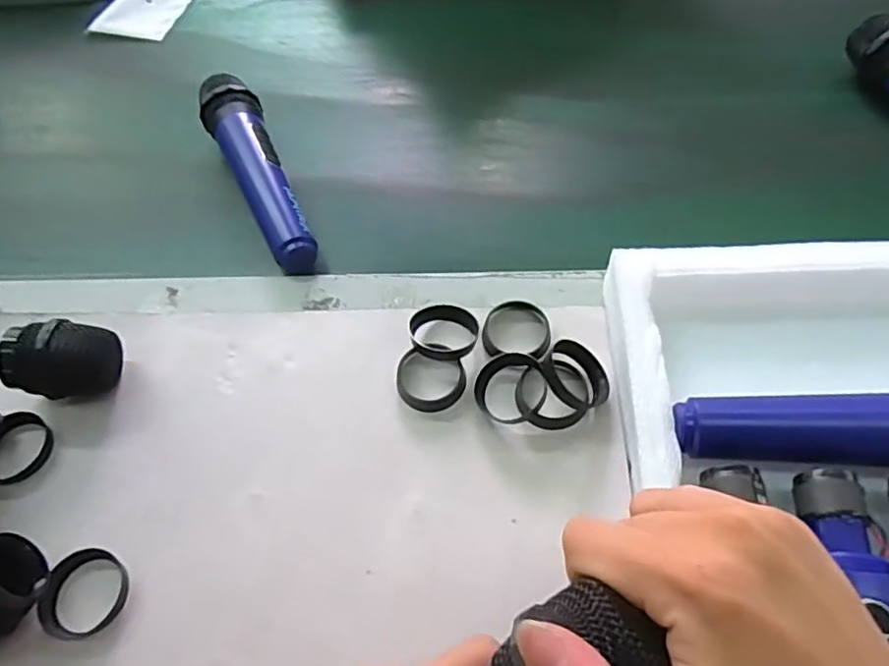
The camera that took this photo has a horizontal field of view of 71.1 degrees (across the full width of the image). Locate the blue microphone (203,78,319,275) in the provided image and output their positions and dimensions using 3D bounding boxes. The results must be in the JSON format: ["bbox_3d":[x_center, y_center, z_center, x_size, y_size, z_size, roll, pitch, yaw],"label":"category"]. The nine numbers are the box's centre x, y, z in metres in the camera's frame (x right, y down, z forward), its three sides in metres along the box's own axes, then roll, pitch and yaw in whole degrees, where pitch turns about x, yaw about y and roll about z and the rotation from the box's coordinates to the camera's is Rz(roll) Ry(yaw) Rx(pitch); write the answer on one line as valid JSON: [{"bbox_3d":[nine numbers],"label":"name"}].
[{"bbox_3d":[-0.147,-0.127,0.477,0.043,0.041,0.195,-21,58,-10],"label":"blue microphone"}]

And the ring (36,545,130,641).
[{"bbox_3d":[-0.192,0.139,0.331,0.041,0.009,0.044,-2,56,3],"label":"ring"}]

